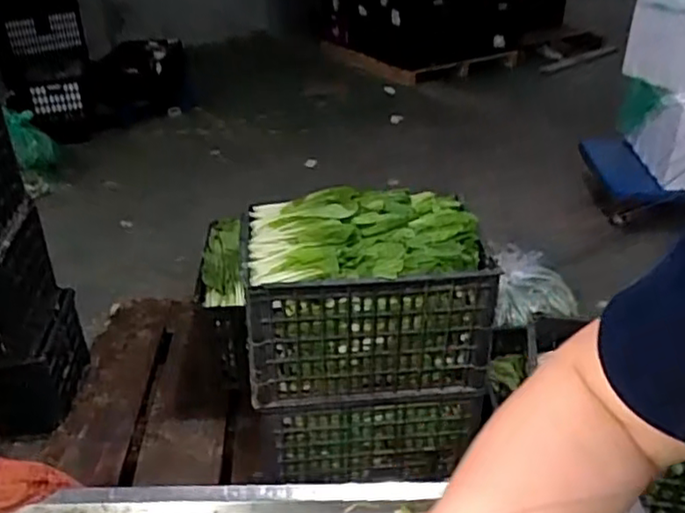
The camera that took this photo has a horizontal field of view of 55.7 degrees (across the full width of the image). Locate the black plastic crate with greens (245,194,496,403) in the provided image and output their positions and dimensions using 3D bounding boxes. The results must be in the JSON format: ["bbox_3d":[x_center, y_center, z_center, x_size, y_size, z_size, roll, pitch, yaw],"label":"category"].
[{"bbox_3d":[0.040,0.071,1.323,0.458,0.321,0.290,-4,31,-5],"label":"black plastic crate with greens"}]

